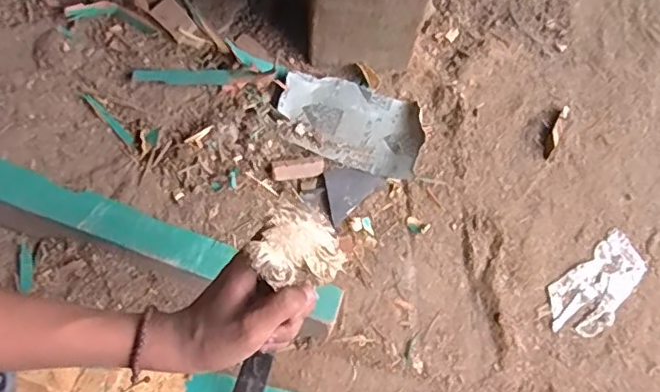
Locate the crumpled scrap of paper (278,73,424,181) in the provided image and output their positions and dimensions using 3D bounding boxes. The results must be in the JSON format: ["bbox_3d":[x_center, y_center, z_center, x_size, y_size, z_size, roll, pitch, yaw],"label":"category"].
[{"bbox_3d":[0.024,-0.082,0.649,0.162,0.022,0.096,18,72,4],"label":"crumpled scrap of paper"}]

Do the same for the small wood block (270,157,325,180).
[{"bbox_3d":[-0.035,-0.030,0.623,0.058,0.009,0.021,-9,72,-5],"label":"small wood block"}]

